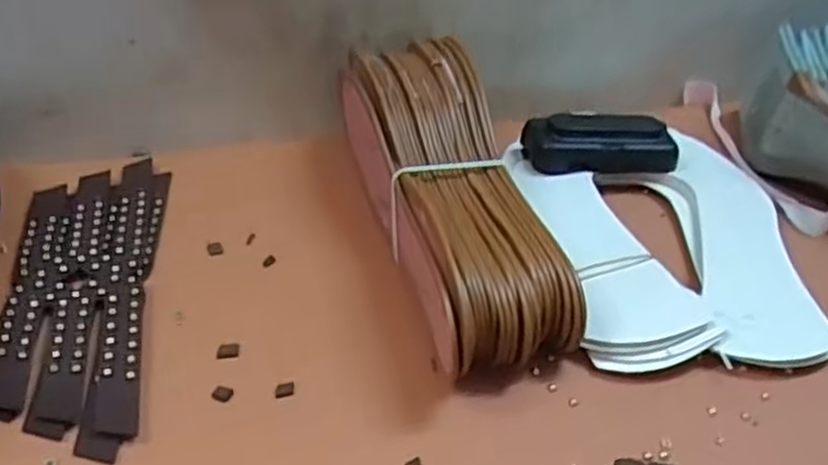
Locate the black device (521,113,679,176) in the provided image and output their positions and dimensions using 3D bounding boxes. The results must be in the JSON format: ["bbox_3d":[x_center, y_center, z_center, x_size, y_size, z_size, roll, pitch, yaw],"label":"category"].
[{"bbox_3d":[0.136,-0.063,0.549,0.106,0.024,0.049,0,39,-9],"label":"black device"}]

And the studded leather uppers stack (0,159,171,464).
[{"bbox_3d":[-0.184,0.030,0.425,0.075,0.010,0.219,-2,40,-12],"label":"studded leather uppers stack"}]

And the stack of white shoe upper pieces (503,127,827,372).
[{"bbox_3d":[0.158,0.004,0.496,0.173,0.022,0.216,4,39,-3],"label":"stack of white shoe upper pieces"}]

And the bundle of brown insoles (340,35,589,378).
[{"bbox_3d":[0.018,-0.024,0.458,0.083,0.084,0.236,-6,41,-16],"label":"bundle of brown insoles"}]

